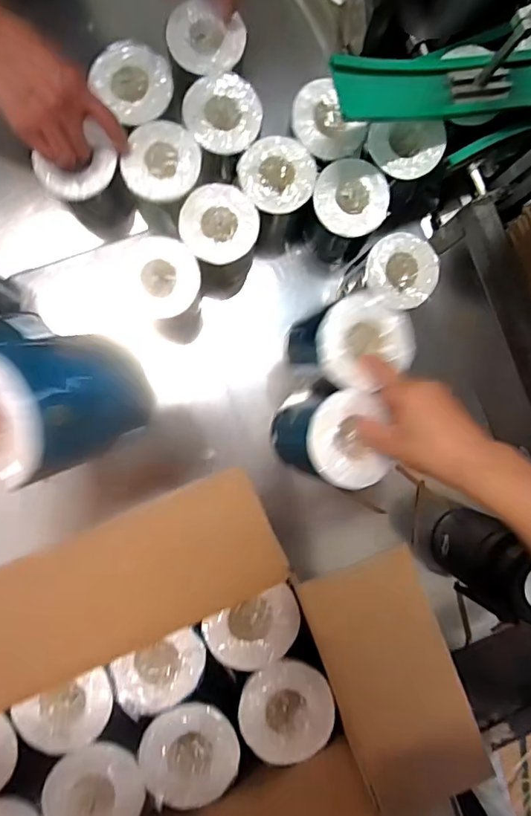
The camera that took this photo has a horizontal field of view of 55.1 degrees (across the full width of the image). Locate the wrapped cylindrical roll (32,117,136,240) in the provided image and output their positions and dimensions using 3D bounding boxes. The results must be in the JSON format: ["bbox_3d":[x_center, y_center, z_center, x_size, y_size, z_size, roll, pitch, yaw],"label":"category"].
[{"bbox_3d":[-0.224,-0.280,0.653,0.089,0.127,0.091,0,89,-7],"label":"wrapped cylindrical roll"}]

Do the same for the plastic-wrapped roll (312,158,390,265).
[{"bbox_3d":[0.098,-0.254,0.672,0.088,0.121,0.091,0,89,-7],"label":"plastic-wrapped roll"}]

